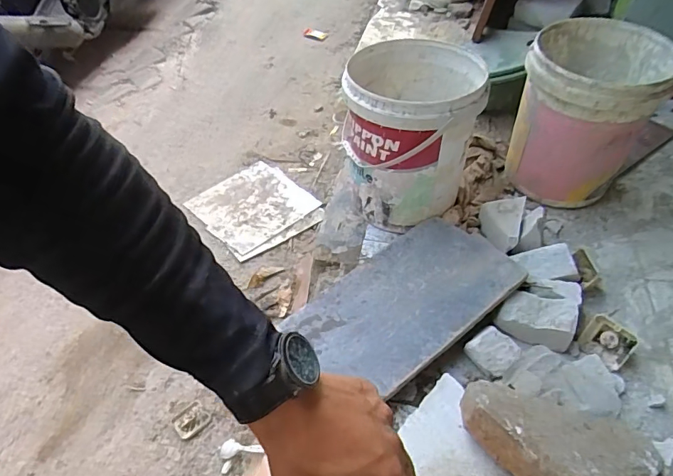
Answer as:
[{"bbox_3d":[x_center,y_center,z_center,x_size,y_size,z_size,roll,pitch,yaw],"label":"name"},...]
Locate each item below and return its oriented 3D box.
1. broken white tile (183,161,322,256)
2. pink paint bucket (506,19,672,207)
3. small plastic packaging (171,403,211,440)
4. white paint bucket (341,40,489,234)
[{"bbox_3d":[-0.255,-0.110,1.427,0.315,0.020,0.291,-34,53,-25],"label":"broken white tile"},{"bbox_3d":[0.638,-0.316,1.216,0.293,0.360,0.343,25,52,23],"label":"pink paint bucket"},{"bbox_3d":[-0.300,0.379,0.969,0.067,0.009,0.057,-37,54,-27],"label":"small plastic packaging"},{"bbox_3d":[0.181,-0.252,1.147,0.294,0.332,0.323,-1,47,1],"label":"white paint bucket"}]

